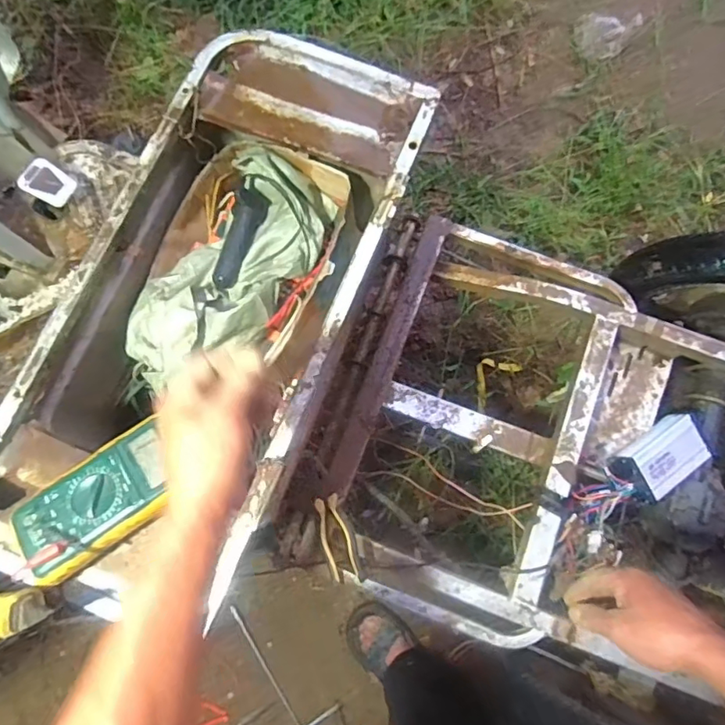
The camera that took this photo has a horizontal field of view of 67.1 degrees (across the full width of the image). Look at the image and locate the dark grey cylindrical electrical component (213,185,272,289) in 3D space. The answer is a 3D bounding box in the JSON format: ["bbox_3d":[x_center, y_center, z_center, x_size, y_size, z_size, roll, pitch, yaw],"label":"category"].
[{"bbox_3d":[-0.182,-0.185,0.797,0.043,0.031,0.156,19,82,5],"label":"dark grey cylindrical electrical component"}]

